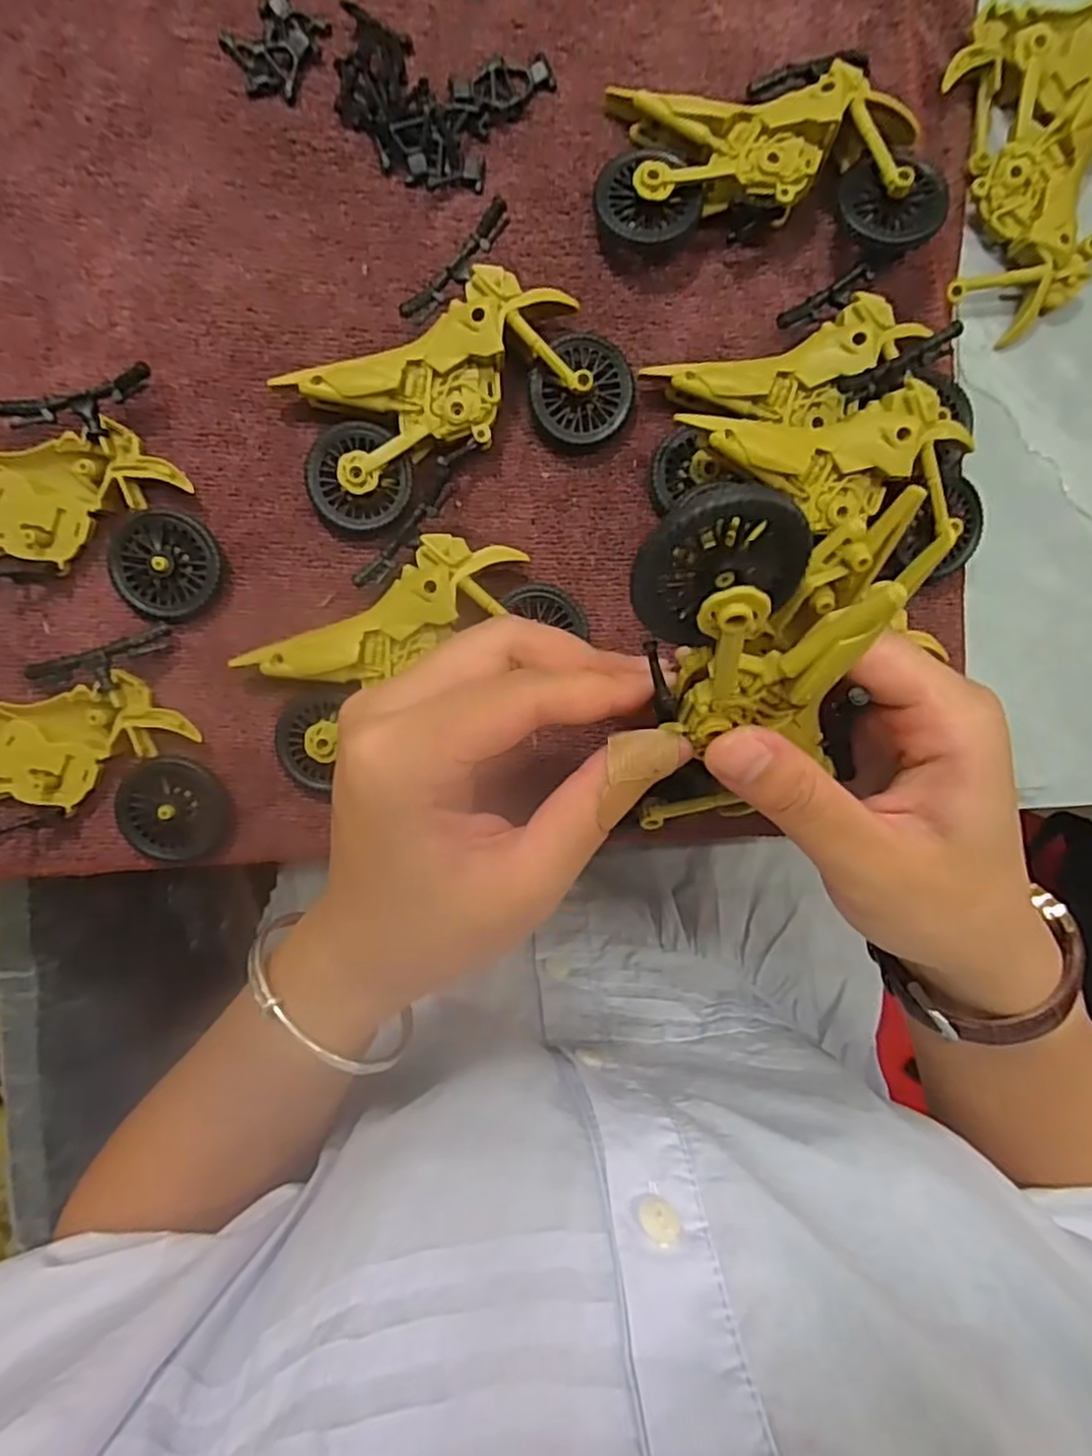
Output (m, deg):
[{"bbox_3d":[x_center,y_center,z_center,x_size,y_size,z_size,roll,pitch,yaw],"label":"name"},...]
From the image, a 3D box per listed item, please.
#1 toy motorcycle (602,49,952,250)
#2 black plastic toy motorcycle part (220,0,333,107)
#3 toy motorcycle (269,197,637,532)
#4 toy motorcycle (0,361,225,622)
[{"bbox_3d":[0.077,-0.200,0.245,0.113,0.028,0.063,3,95,-4],"label":"toy motorcycle"},{"bbox_3d":[-0.093,-0.234,0.242,0.027,0.004,0.033,33,92,-6],"label":"black plastic toy motorcycle part"},{"bbox_3d":[-0.033,-0.114,0.247,0.113,0.021,0.076,-37,96,0],"label":"toy motorcycle"},{"bbox_3d":[-0.176,-0.073,0.242,0.114,0.018,0.075,-7,95,-3],"label":"toy motorcycle"}]

